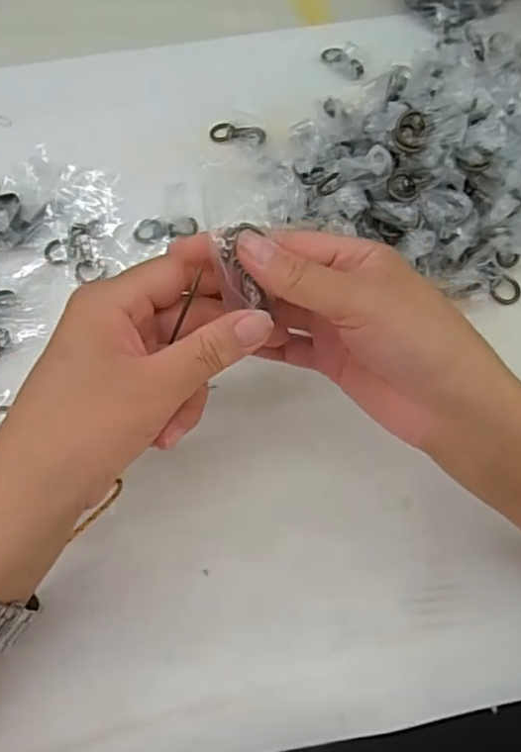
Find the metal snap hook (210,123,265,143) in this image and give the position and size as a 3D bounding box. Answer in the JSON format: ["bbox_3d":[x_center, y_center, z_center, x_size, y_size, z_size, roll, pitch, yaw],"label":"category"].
[{"bbox_3d":[-0.020,-0.206,0.484,0.052,0.009,0.017,14,63,22],"label":"metal snap hook"}]

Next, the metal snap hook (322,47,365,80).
[{"bbox_3d":[0.074,-0.288,0.524,0.017,0.014,0.051,-36,68,-17],"label":"metal snap hook"}]

